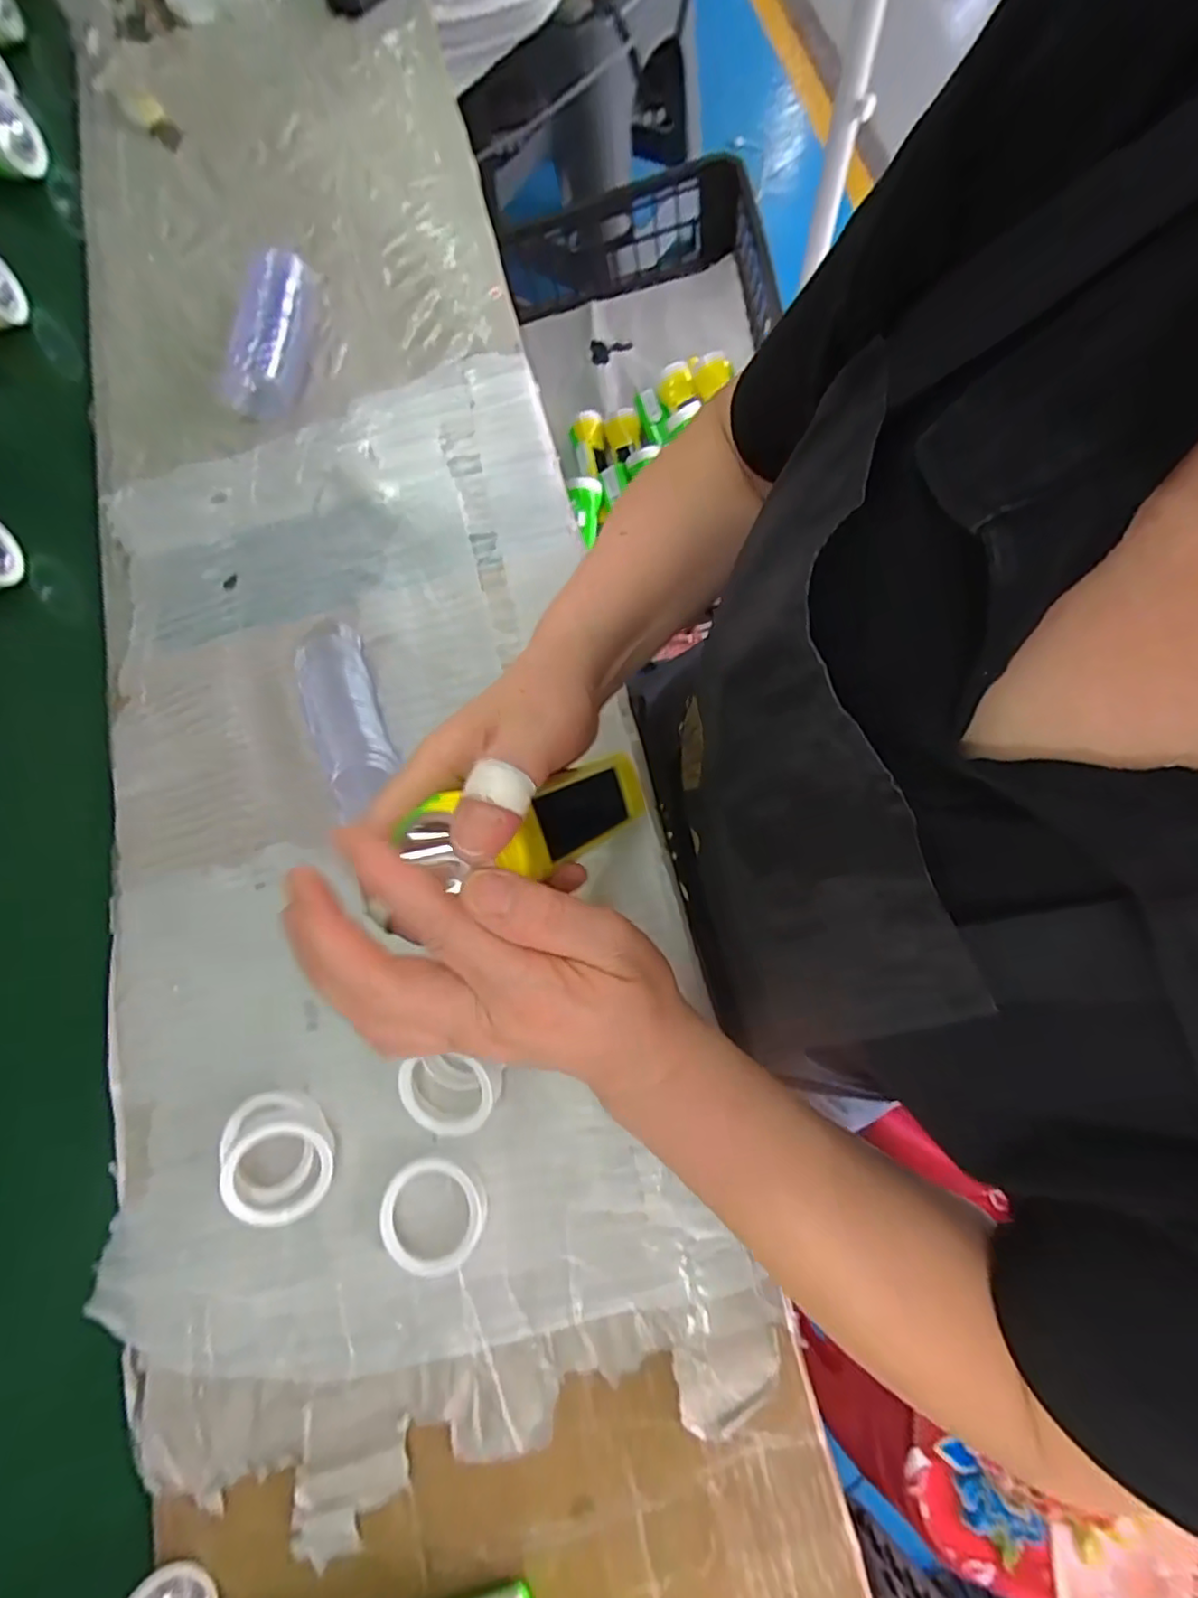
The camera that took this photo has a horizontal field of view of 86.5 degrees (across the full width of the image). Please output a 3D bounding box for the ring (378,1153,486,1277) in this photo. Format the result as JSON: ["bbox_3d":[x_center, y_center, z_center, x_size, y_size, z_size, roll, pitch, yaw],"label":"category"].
[{"bbox_3d":[-0.085,0.213,0.327,0.051,0.009,0.049,4,67,-9],"label":"ring"}]

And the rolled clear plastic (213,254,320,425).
[{"bbox_3d":[-0.223,-0.321,0.436,0.042,0.053,0.113,21,93,6],"label":"rolled clear plastic"}]

